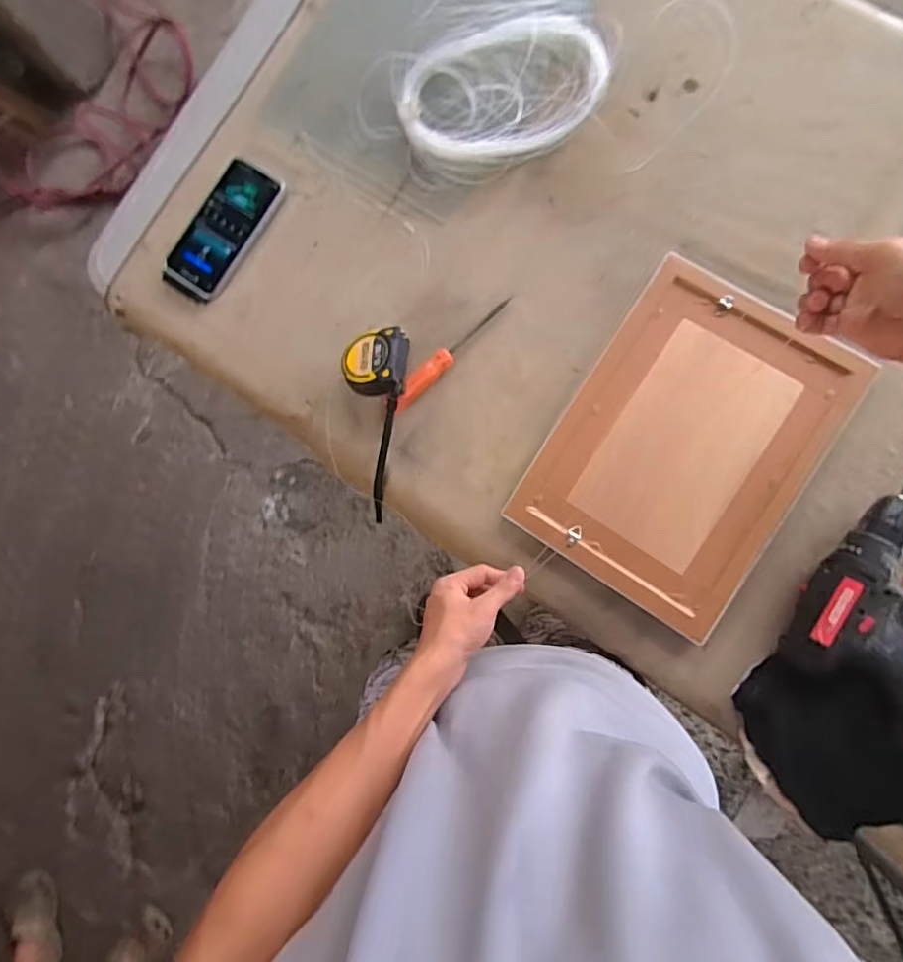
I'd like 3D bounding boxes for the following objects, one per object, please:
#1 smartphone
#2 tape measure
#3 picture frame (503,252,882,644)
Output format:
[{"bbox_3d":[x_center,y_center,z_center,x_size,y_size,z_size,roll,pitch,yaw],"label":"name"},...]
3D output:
[{"bbox_3d":[-0.264,-0.290,0.658,0.072,0.013,0.166,31,92,7],"label":"smartphone"},{"bbox_3d":[-0.082,-0.055,0.617,0.067,0.053,0.214,2,101,7],"label":"tape measure"},{"bbox_3d":[0.235,-0.037,0.570,0.232,0.022,0.321,33,92,7],"label":"picture frame"}]

